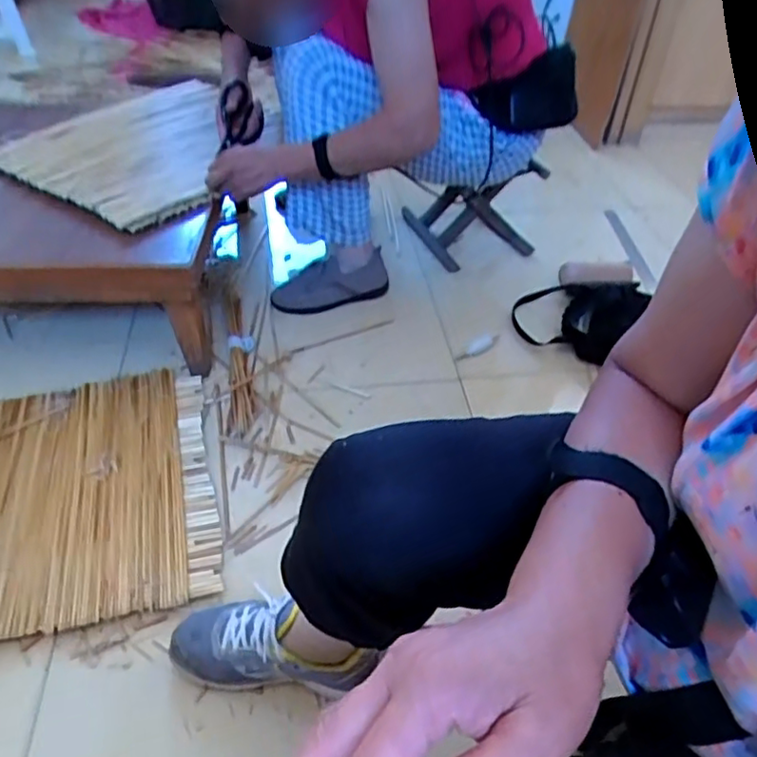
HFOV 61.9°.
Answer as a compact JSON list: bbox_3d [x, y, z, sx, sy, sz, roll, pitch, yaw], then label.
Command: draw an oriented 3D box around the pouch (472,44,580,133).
[{"bbox_3d":[0.277,-0.515,1.135,0.268,0.125,0.048,-25,50,-28],"label":"pouch"}]

